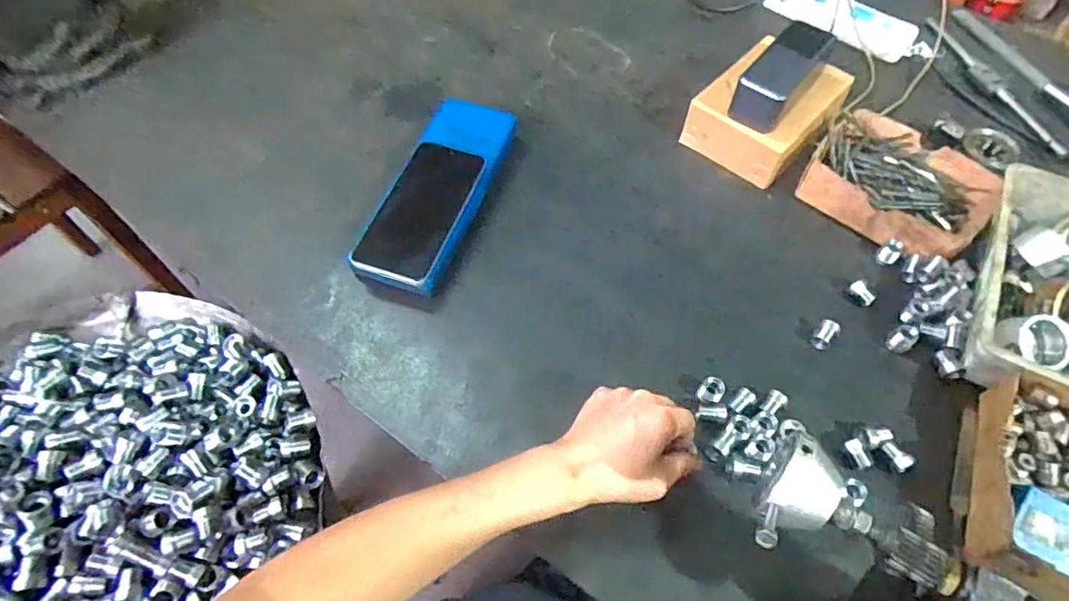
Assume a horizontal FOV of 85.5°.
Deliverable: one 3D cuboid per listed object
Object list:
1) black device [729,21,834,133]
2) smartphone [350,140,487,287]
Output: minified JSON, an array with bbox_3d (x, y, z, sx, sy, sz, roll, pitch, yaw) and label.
[{"bbox_3d":[0.264,-0.243,0.619,0.057,0.051,0.129,33,62,17],"label":"black device"},{"bbox_3d":[-0.108,-0.088,0.557,0.071,0.014,0.159,25,67,-4],"label":"smartphone"}]

